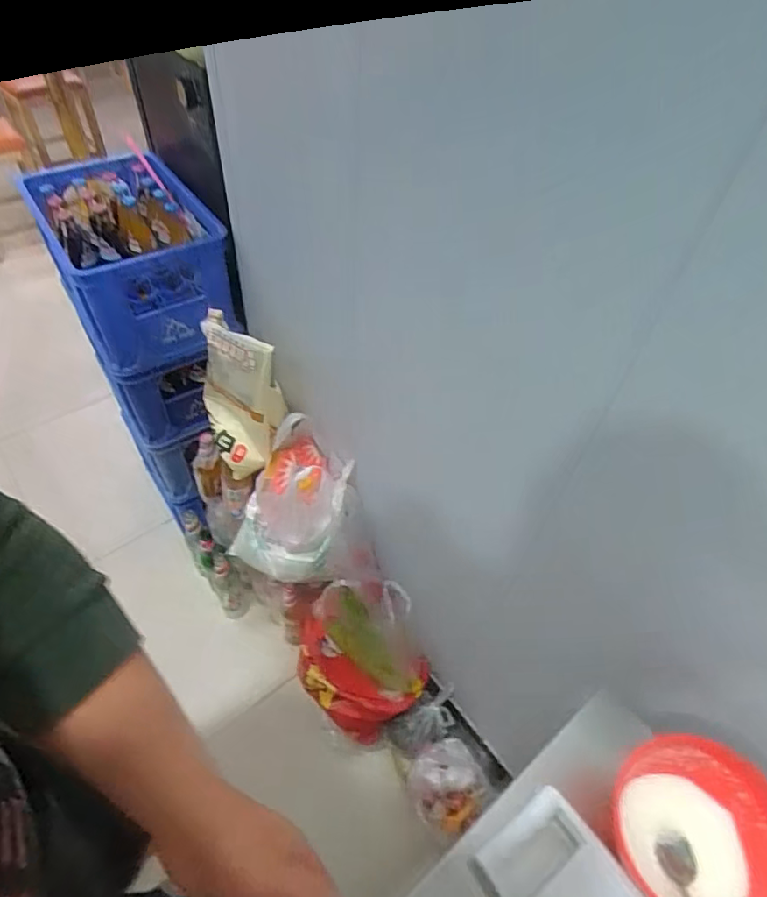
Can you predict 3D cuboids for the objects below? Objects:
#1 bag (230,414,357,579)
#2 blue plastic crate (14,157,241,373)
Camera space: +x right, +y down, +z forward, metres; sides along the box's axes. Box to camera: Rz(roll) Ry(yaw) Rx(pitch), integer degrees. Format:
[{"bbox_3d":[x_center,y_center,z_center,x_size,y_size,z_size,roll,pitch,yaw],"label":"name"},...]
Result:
[{"bbox_3d":[-0.186,0.112,1.117,0.227,0.289,0.208,26,53,16],"label":"bag"},{"bbox_3d":[-0.504,-0.384,1.116,0.261,0.214,0.447,-28,58,-24],"label":"blue plastic crate"}]

